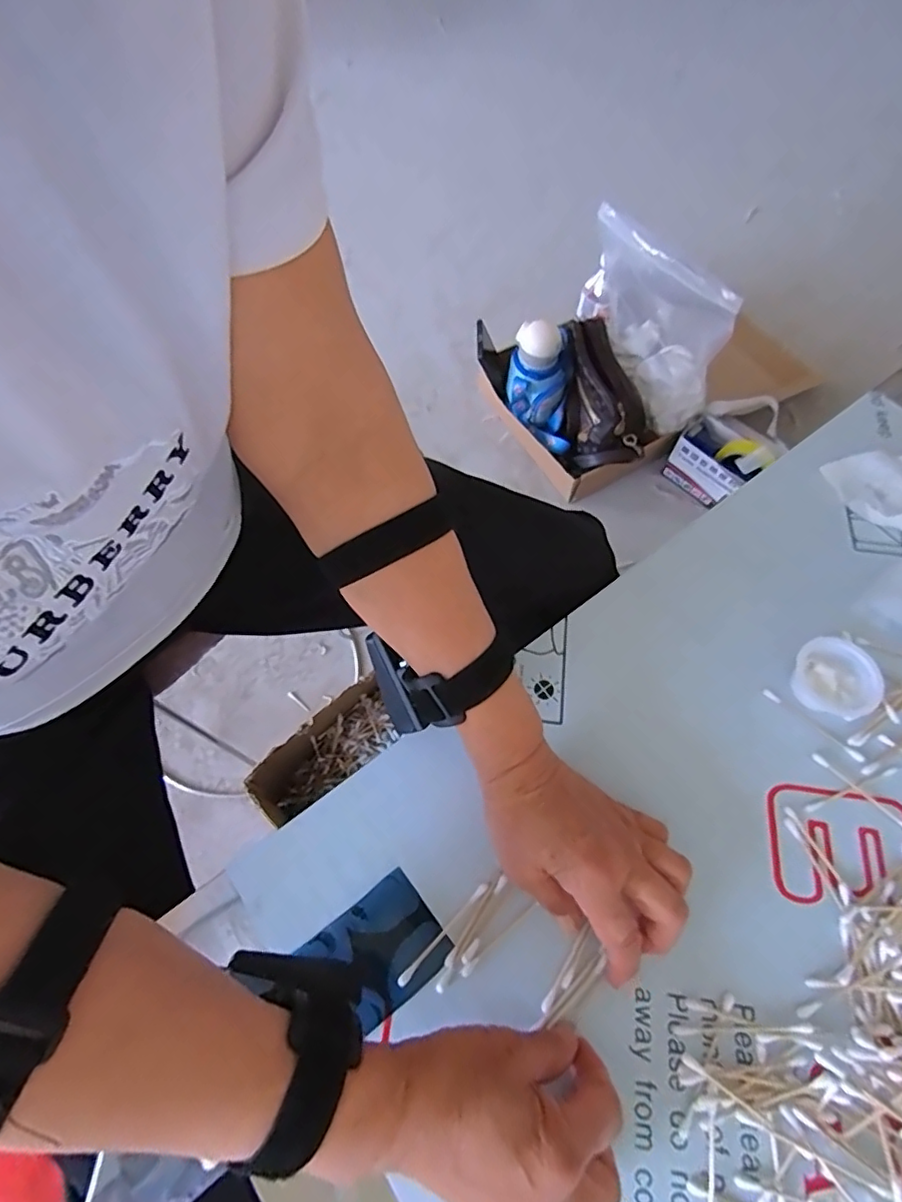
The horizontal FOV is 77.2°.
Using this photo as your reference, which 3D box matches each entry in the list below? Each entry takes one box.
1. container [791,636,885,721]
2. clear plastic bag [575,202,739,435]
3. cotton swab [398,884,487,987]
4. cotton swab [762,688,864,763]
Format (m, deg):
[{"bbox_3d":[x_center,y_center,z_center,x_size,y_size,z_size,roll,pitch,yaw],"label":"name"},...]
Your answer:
[{"bbox_3d":[0.265,0.055,0.392,0.048,0.025,0.054,-31,67,-12],"label":"container"},{"bbox_3d":[0.326,-0.475,0.921,0.099,0.260,0.308,-25,68,-11],"label":"clear plastic bag"},{"bbox_3d":[-0.004,0.200,0.340,0.006,0.005,0.073,41,73,19],"label":"cotton swab"},{"bbox_3d":[0.251,0.086,0.391,0.073,0.004,0.006,39,72,18],"label":"cotton swab"}]

